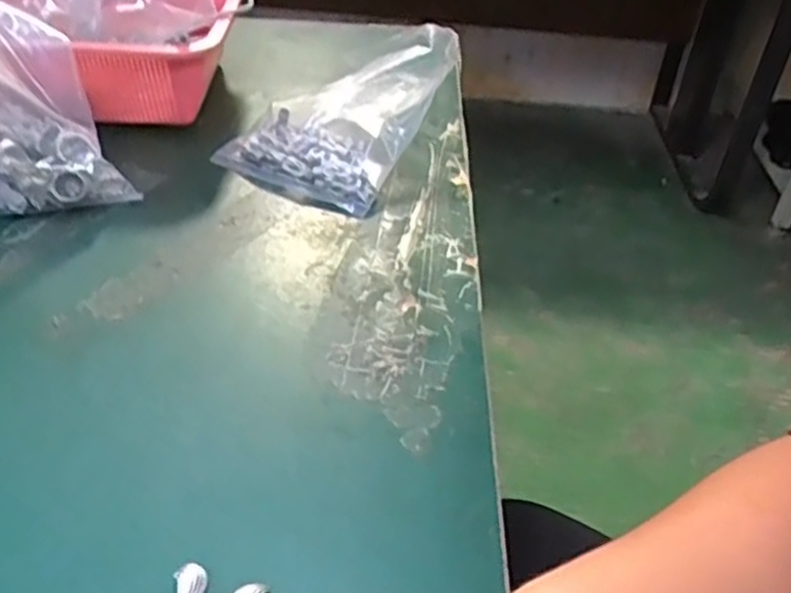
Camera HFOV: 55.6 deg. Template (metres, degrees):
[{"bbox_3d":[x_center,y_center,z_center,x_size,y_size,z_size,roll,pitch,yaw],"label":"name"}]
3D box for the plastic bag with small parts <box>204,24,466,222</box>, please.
[{"bbox_3d":[-0.046,-0.155,0.604,0.138,0.079,0.172,19,42,20],"label":"plastic bag with small parts"}]

